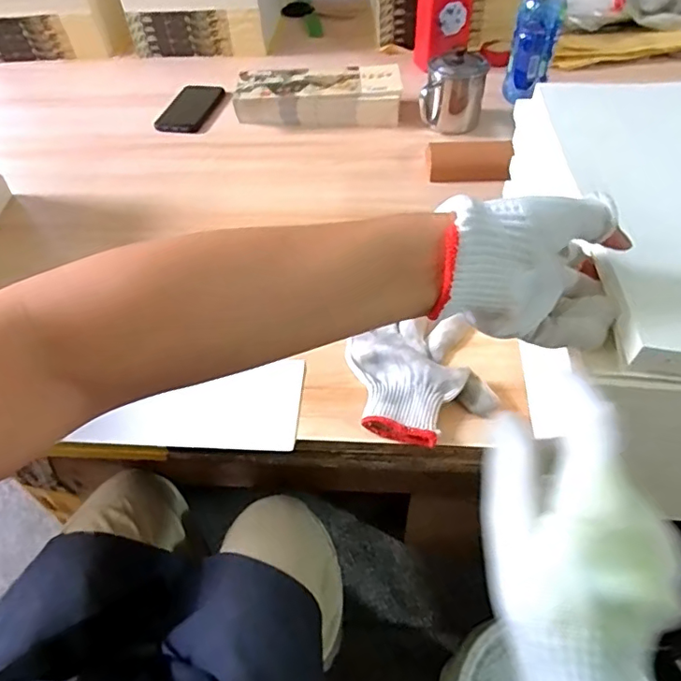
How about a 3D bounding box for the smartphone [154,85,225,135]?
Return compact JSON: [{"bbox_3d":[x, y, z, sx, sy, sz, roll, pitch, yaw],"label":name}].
[{"bbox_3d":[-0.254,-0.402,0.907,0.084,0.013,0.158,5,50,7],"label":"smartphone"}]

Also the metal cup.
[{"bbox_3d":[0.173,-0.375,0.812,0.092,0.100,0.074,9,50,10],"label":"metal cup"}]

